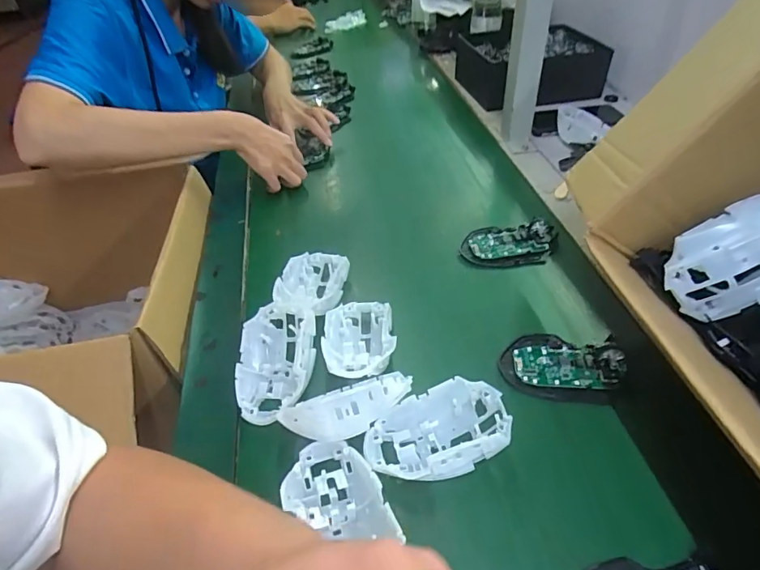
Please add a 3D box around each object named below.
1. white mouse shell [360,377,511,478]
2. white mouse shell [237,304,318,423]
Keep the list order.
[{"bbox_3d":[0.044,0.118,0.386,0.111,0.040,0.065,-11,43,-7],"label":"white mouse shell"},{"bbox_3d":[-0.099,0.070,0.447,0.070,0.033,0.120,5,57,-4],"label":"white mouse shell"}]

